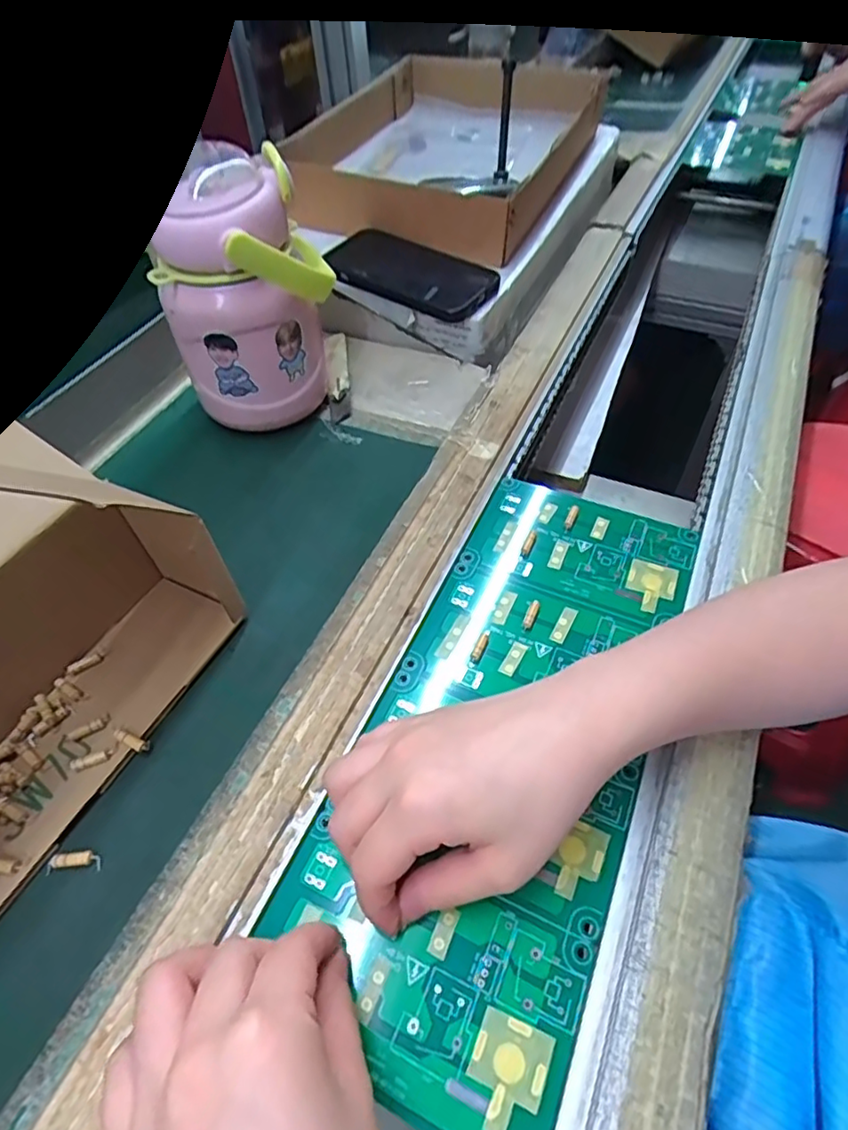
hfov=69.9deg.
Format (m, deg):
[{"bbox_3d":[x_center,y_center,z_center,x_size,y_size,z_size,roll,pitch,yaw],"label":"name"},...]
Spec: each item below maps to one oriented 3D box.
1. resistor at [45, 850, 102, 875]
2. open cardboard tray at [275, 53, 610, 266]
[{"bbox_3d":[-0.159,0.134,0.275,0.023,0.004,0.009,-6,51,-2],"label":"resistor"},{"bbox_3d":[0.018,-0.433,0.629,0.247,0.069,0.358,16,54,15],"label":"open cardboard tray"}]

